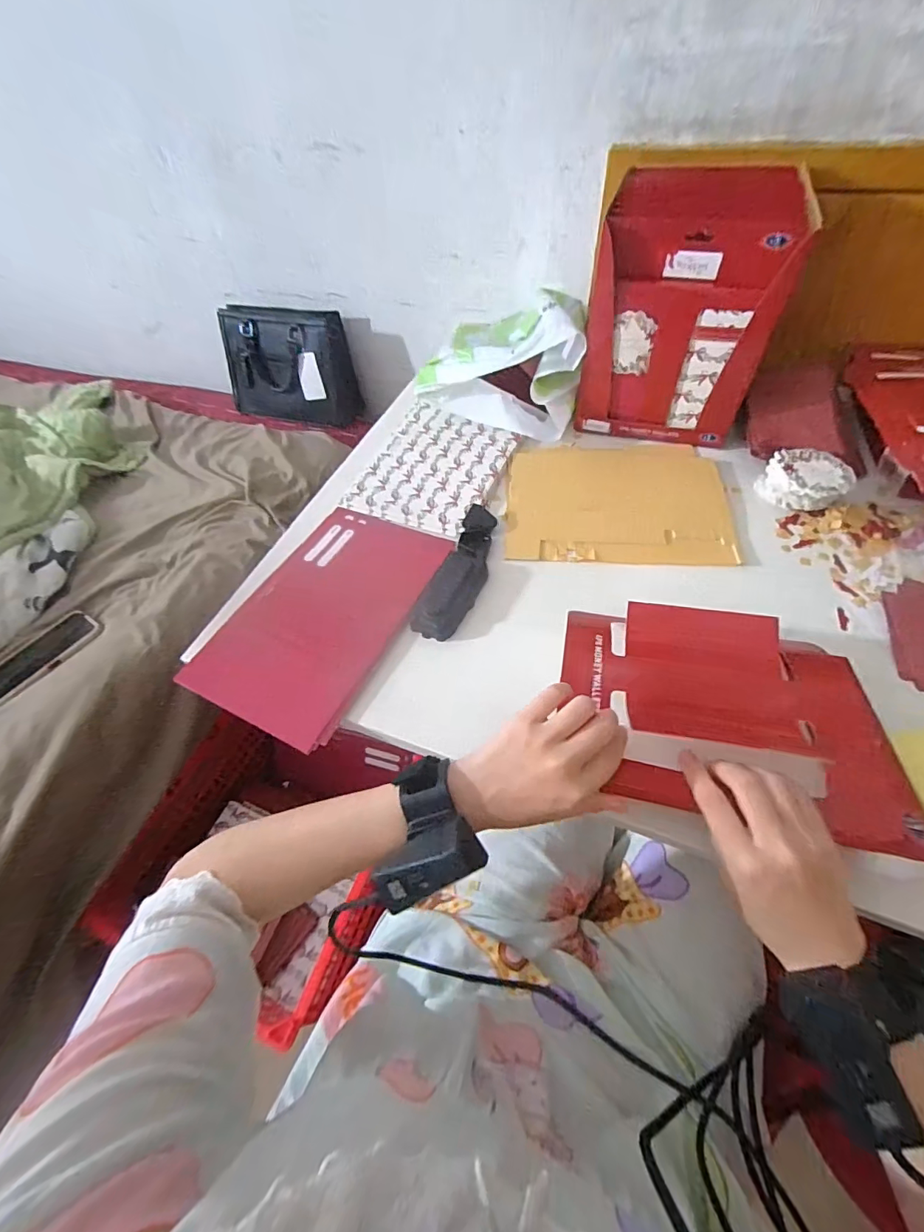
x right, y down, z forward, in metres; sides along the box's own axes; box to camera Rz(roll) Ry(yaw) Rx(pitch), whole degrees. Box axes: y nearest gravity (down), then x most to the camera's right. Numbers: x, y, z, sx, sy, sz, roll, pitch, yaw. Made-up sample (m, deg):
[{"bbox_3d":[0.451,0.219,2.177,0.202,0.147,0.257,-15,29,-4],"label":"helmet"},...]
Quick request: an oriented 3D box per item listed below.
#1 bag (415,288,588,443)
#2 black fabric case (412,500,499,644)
[{"bbox_3d":[0.074,-0.394,0.695,0.215,0.113,0.239,12,54,14],"label":"bag"},{"bbox_3d":[0.002,-0.053,0.529,0.052,0.025,0.181,15,54,16],"label":"black fabric case"}]

